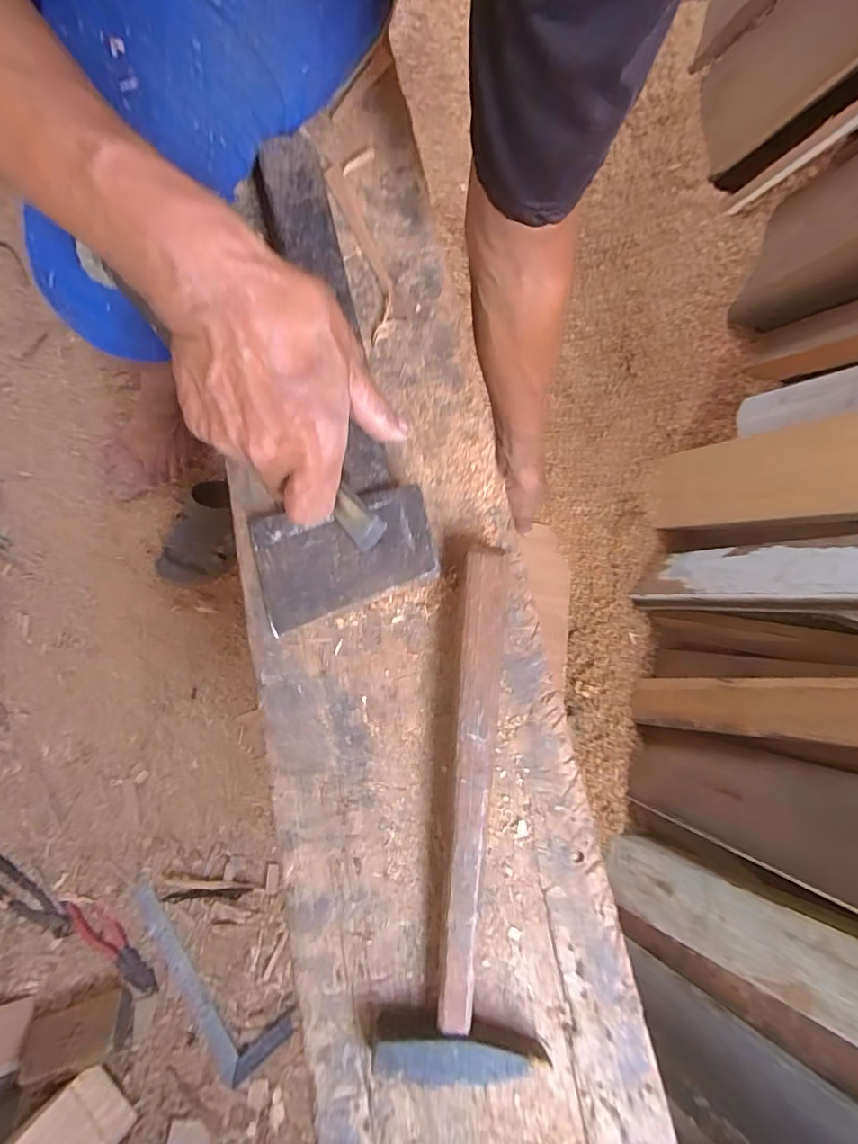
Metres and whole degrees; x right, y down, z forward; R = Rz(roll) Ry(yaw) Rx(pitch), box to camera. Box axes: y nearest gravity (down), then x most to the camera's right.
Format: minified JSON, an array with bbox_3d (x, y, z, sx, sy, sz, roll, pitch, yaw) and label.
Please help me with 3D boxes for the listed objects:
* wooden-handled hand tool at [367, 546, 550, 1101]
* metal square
[{"bbox_3d":[0.028,0.124,0.295,0.077,0.023,0.276,6,76,0],"label":"wooden-handled hand tool"},{"bbox_3d":[-0.330,0.584,0.773,0.105,0.007,0.297,-38,74,-16],"label":"metal square"}]

